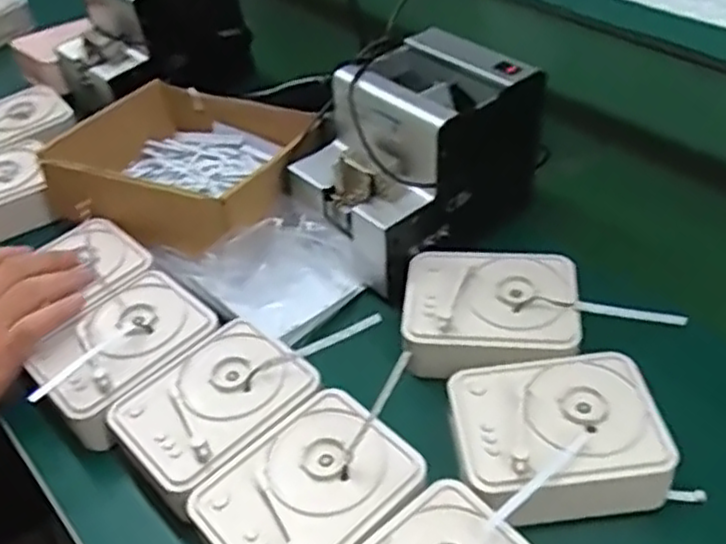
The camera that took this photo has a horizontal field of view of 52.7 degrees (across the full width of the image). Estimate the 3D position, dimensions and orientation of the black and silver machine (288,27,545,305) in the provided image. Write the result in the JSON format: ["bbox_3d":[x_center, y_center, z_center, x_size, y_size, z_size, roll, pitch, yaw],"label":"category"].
[{"bbox_3d":[0.046,-0.103,0.633,0.187,0.132,0.132,-33,49,-27],"label":"black and silver machine"}]

